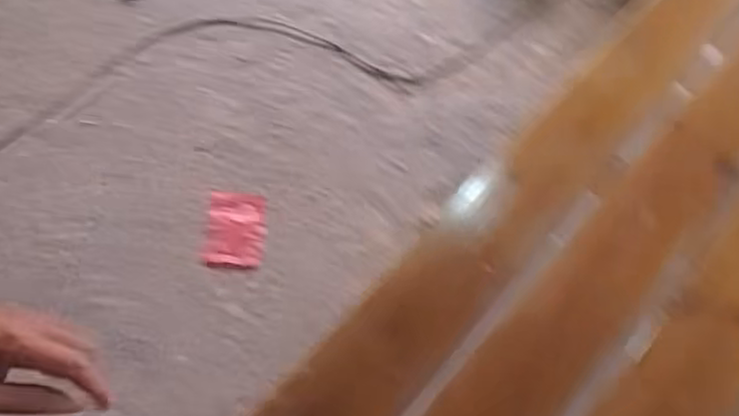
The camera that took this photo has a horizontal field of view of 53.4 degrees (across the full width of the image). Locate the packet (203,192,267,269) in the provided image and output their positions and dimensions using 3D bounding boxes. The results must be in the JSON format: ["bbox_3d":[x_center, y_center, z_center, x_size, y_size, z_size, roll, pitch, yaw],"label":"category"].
[{"bbox_3d":[-0.305,0.048,1.677,0.130,0.021,0.183,2,60,-2],"label":"packet"}]

